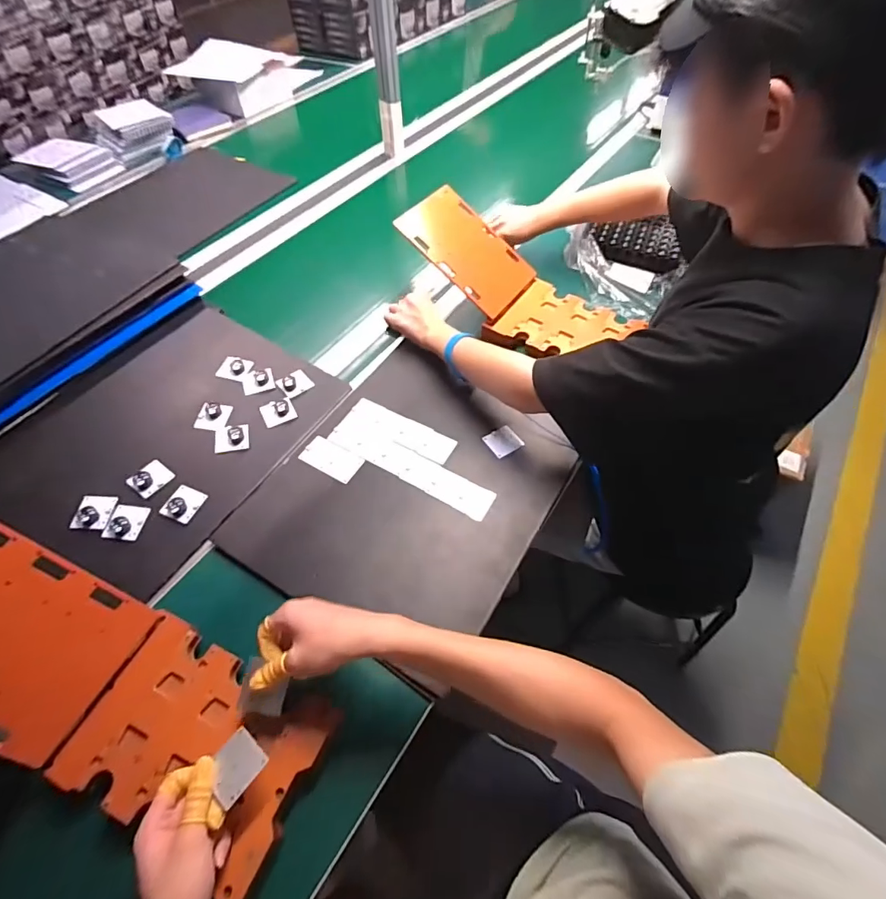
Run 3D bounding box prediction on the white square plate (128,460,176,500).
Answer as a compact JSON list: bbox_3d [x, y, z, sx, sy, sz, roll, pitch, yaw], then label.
[{"bbox_3d":[-0.422,0.040,0.677,0.046,0.009,0.051,29,61,19],"label":"white square plate"}]

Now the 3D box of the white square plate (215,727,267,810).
[{"bbox_3d":[-0.184,0.280,0.418,0.040,0.008,0.042,35,60,18],"label":"white square plate"}]

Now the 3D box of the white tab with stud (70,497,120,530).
[{"bbox_3d":[-0.479,0.085,0.648,0.042,0.007,0.054,8,51,-19],"label":"white tab with stud"}]

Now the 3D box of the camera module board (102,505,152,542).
[{"bbox_3d":[-0.432,0.098,0.638,0.047,0.010,0.051,2,56,2],"label":"camera module board"}]

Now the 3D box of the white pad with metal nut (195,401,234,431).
[{"bbox_3d":[-0.364,-0.053,0.742,0.048,0.009,0.050,4,56,3],"label":"white pad with metal nut"}]

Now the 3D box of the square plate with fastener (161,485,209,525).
[{"bbox_3d":[-0.354,0.074,0.642,0.043,0.004,0.049,19,58,13],"label":"square plate with fastener"}]

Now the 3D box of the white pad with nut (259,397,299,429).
[{"bbox_3d":[-0.265,-0.060,0.757,0.051,0.010,0.044,-25,59,-16],"label":"white pad with nut"}]

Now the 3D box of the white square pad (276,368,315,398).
[{"bbox_3d":[-0.249,-0.112,0.788,0.049,0.016,0.043,-37,63,-22],"label":"white square pad"}]

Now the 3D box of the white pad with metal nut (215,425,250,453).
[{"bbox_3d":[-0.324,-0.018,0.720,0.049,0.009,0.047,-13,57,-9],"label":"white pad with metal nut"}]

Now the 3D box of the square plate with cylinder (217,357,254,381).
[{"bbox_3d":[-0.352,-0.137,0.797,0.044,0.011,0.046,8,56,6],"label":"square plate with cylinder"}]

